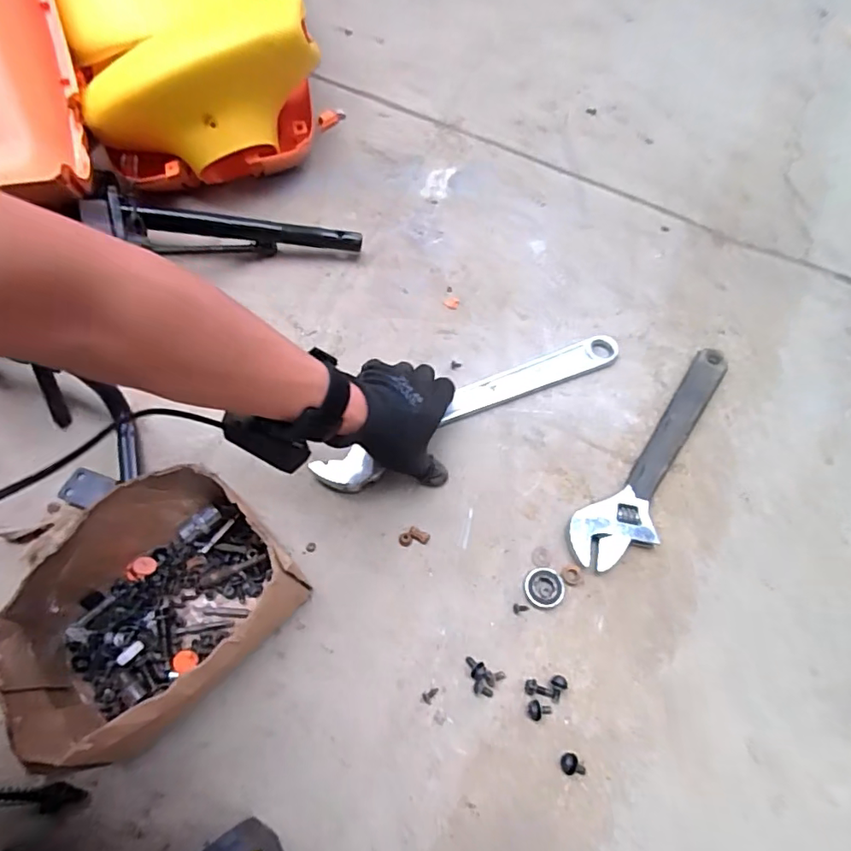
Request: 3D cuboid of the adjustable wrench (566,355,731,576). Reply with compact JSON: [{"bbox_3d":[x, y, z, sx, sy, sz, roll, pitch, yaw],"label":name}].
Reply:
[{"bbox_3d":[0.237,0.025,0.528,0.065,0.021,0.287,33,67,16],"label":"adjustable wrench"}]

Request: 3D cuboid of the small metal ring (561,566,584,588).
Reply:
[{"bbox_3d":[0.135,0.139,0.477,0.019,0.004,0.017,33,67,16],"label":"small metal ring"}]

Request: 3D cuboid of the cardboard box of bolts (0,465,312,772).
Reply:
[{"bbox_3d":[-0.218,0.146,0.427,0.195,0.099,0.166,-40,69,-18],"label":"cardboard box of bolts"}]

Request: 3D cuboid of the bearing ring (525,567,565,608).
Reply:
[{"bbox_3d":[0.107,0.147,0.472,0.034,0.008,0.034,0,62,1],"label":"bearing ring"}]

